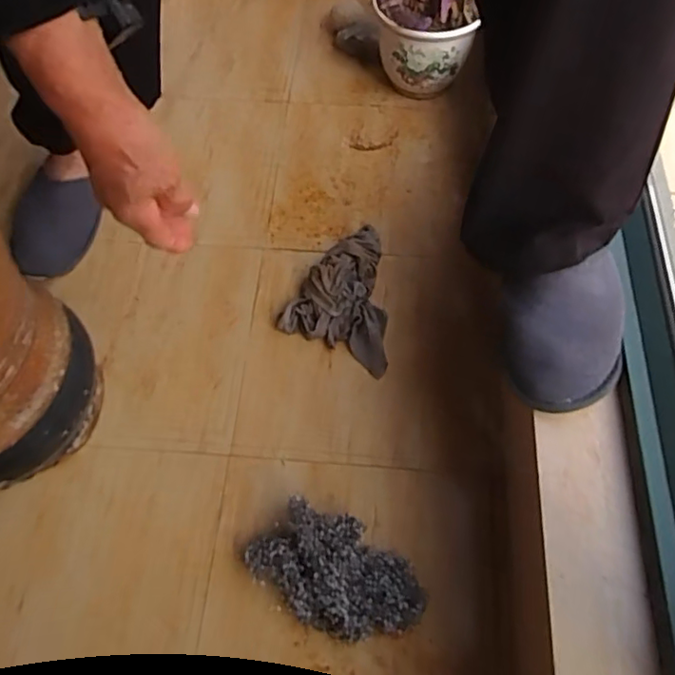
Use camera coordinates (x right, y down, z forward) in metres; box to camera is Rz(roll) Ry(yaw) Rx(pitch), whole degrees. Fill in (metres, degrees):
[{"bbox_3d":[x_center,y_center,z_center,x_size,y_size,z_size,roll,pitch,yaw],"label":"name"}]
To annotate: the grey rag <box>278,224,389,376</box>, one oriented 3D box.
[{"bbox_3d":[0.026,-0.065,0.751,0.149,0.044,0.188,24,66,14],"label":"grey rag"}]

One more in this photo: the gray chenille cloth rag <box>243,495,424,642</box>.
[{"bbox_3d":[-0.001,0.241,0.587,0.166,0.047,0.102,33,69,18],"label":"gray chenille cloth rag"}]

